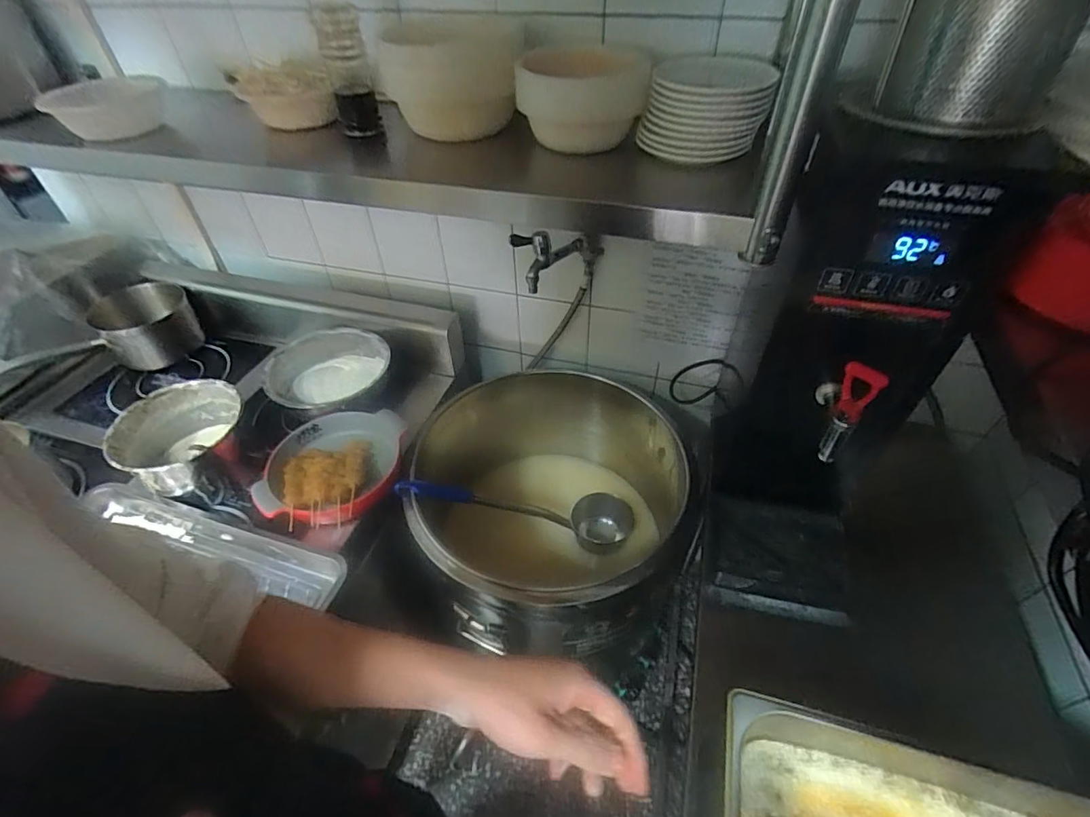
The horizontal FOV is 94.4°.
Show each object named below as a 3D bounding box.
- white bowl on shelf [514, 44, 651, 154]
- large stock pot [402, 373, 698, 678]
[{"bbox_3d":[0.042,-0.389,0.639,0.159,0.088,0.141,-1,46,1],"label":"white bowl on shelf"},{"bbox_3d":[-0.006,0.214,0.997,0.482,0.419,0.500,-1,46,1],"label":"large stock pot"}]

